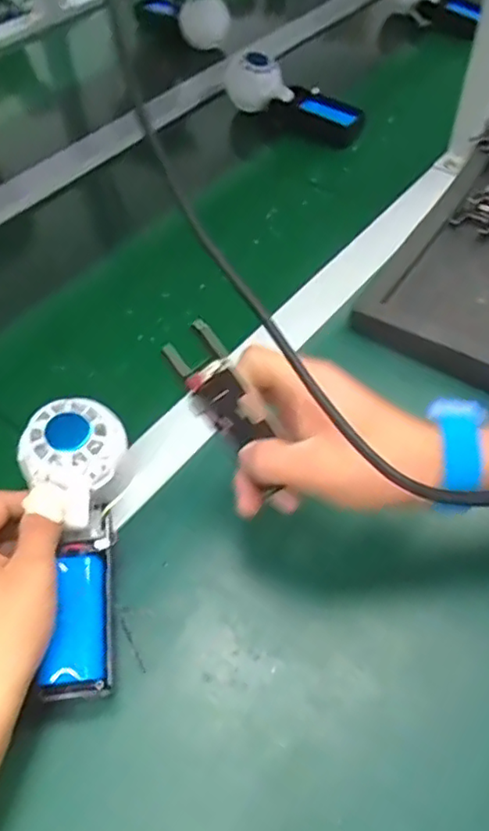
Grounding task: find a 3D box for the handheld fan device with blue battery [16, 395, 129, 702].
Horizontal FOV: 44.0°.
[{"bbox_3d":[-0.097,0.070,0.350,0.057,0.022,0.167,-7,70,-3],"label":"handheld fan device with blue battery"}]

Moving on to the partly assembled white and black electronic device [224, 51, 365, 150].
[{"bbox_3d":[0.061,-0.365,0.695,0.170,0.061,0.054,31,60,23],"label":"partly assembled white and black electronic device"}]

